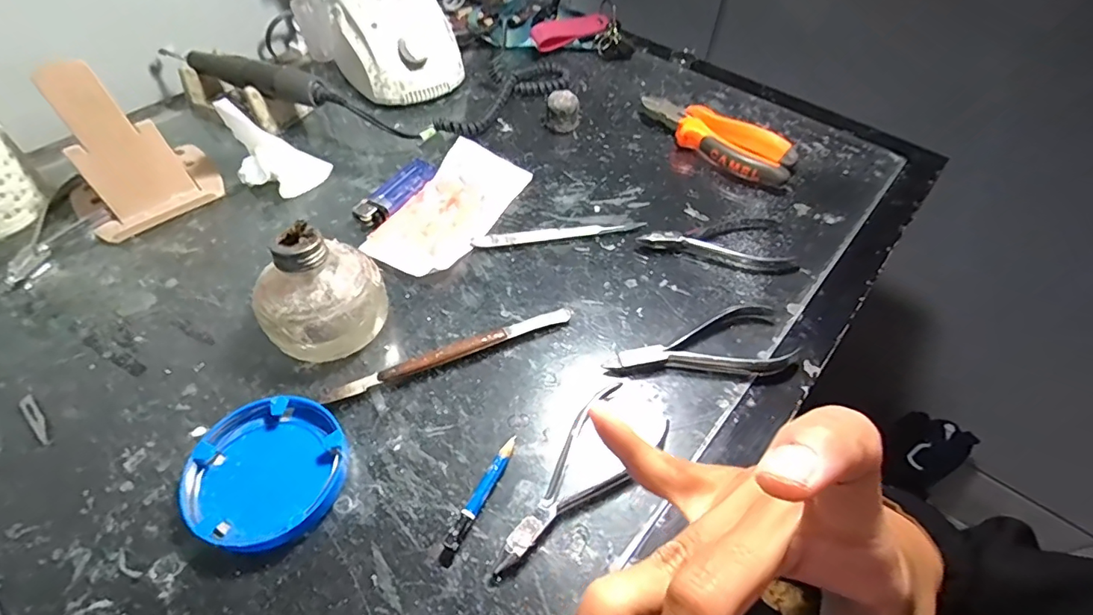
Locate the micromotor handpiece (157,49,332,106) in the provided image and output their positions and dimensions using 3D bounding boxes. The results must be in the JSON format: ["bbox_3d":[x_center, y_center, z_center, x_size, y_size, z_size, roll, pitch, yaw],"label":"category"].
[{"bbox_3d":[-0.276,-0.212,0.448,0.176,0.022,0.024,16,54,9],"label":"micromotor handpiece"}]

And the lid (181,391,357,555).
[{"bbox_3d":[-0.151,0.088,0.269,0.079,0.015,0.076,2,53,-2],"label":"lid"}]

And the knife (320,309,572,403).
[{"bbox_3d":[-0.058,0.029,0.321,0.161,0.010,0.010,-19,57,-16],"label":"knife"}]

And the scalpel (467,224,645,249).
[{"bbox_3d":[0.010,-0.058,0.391,0.135,0.005,0.010,-7,54,-8],"label":"scalpel"}]

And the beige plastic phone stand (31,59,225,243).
[{"bbox_3d":[-0.317,-0.121,0.368,0.077,0.100,0.096,38,60,23],"label":"beige plastic phone stand"}]

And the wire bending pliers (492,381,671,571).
[{"bbox_3d":[0.014,0.093,0.274,0.120,0.012,0.046,-36,63,-26],"label":"wire bending pliers"}]

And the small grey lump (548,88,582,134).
[{"bbox_3d":[0.017,-0.188,0.475,0.030,0.035,0.026,7,53,2],"label":"small grey lump"}]

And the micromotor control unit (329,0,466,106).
[{"bbox_3d":[-0.155,-0.270,0.498,0.102,0.082,0.126,-27,59,-21],"label":"micromotor control unit"}]

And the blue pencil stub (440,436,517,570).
[{"bbox_3d":[-0.035,0.102,0.268,0.008,0.010,0.071,25,56,15],"label":"blue pencil stub"}]

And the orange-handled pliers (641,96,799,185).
[{"bbox_3d":[0.157,-0.159,0.461,0.054,0.025,0.151,-38,64,-27],"label":"orange-handled pliers"}]

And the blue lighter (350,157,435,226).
[{"bbox_3d":[-0.124,-0.096,0.410,0.027,0.012,0.080,28,57,17],"label":"blue lighter"}]

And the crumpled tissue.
[{"bbox_3d":[-0.213,-0.126,0.396,0.063,0.067,0.050,-15,56,-14],"label":"crumpled tissue"}]

